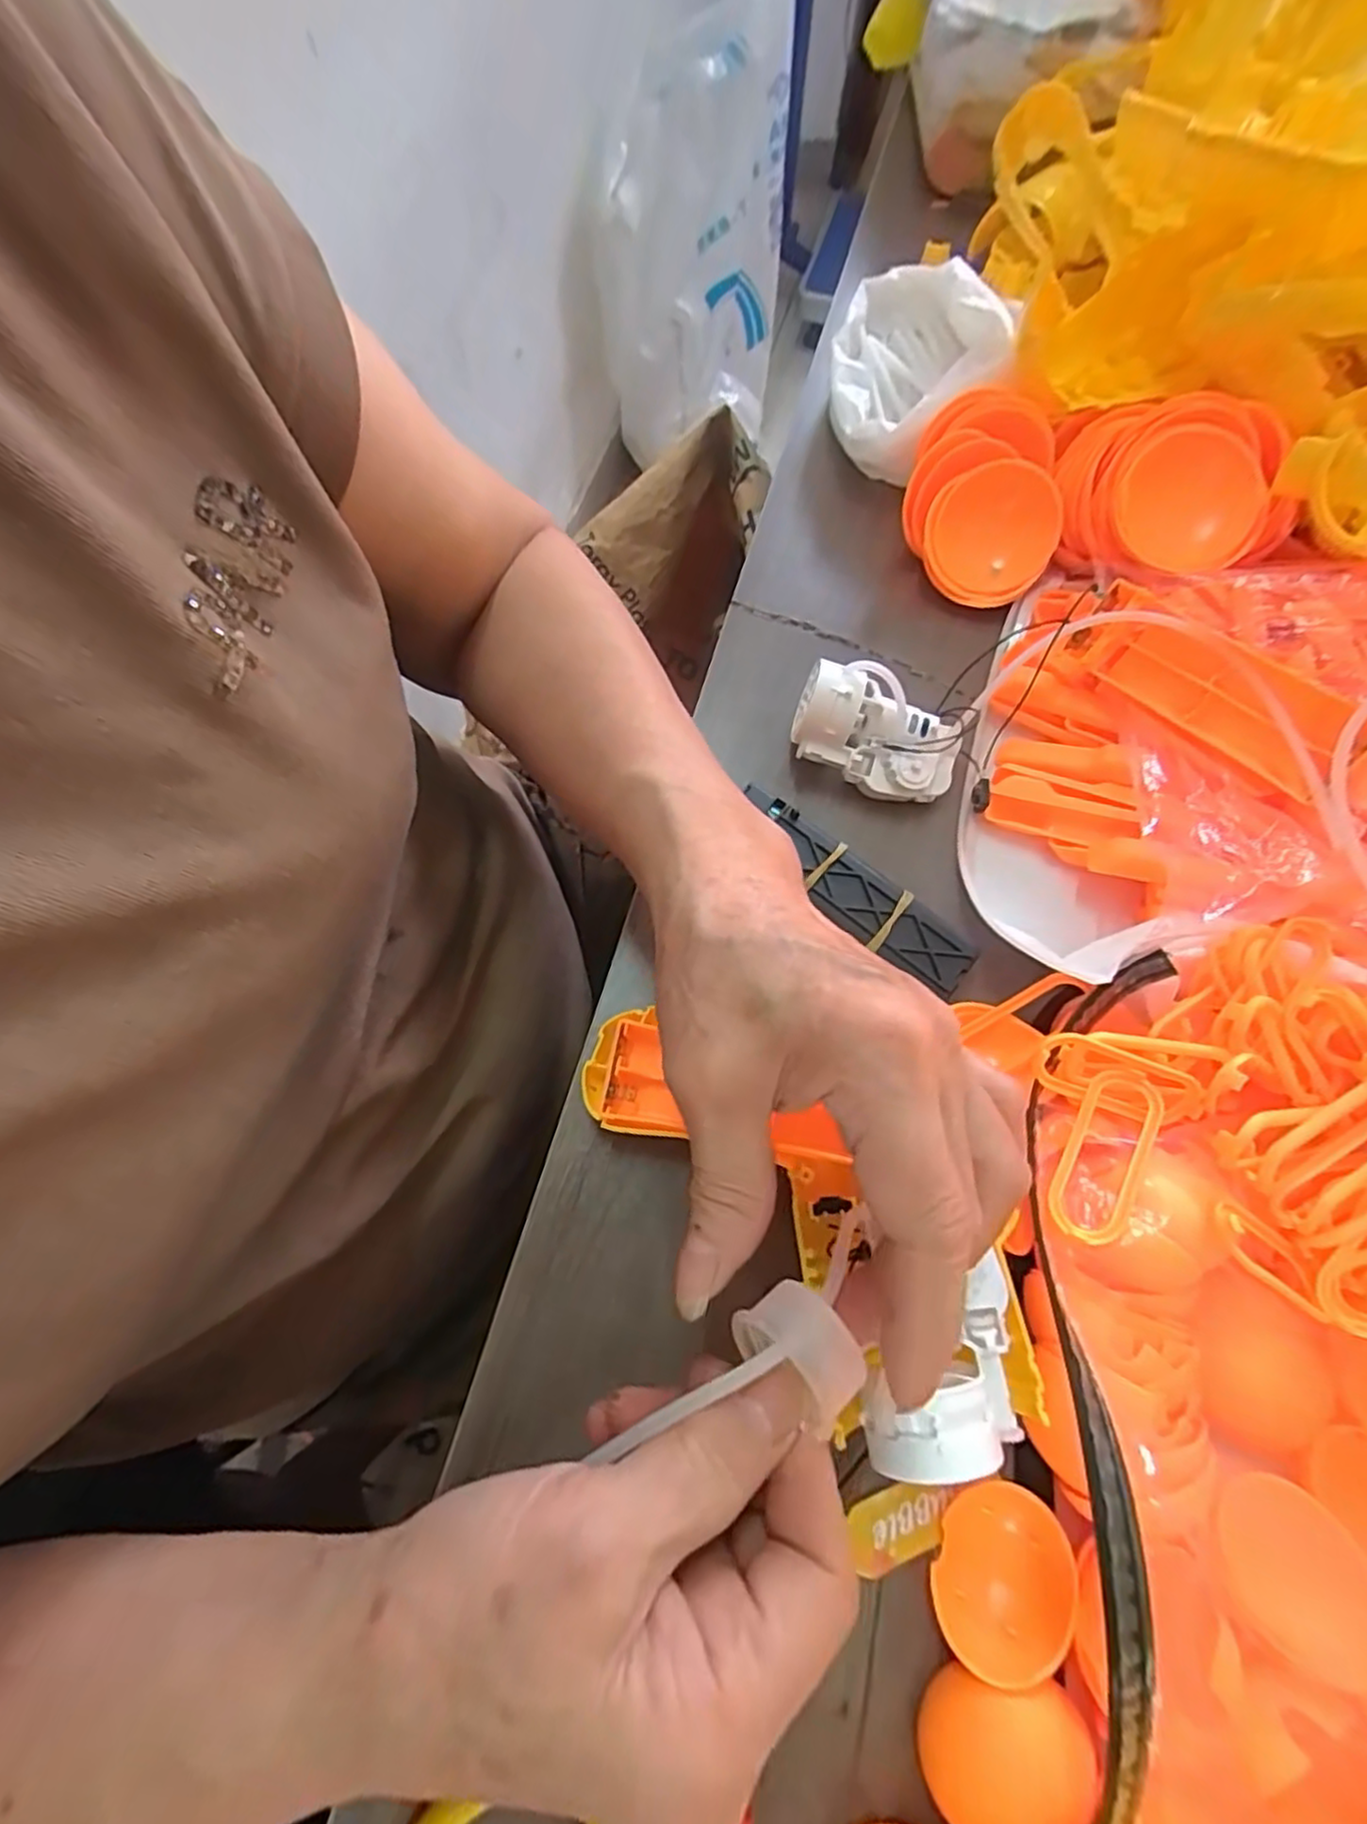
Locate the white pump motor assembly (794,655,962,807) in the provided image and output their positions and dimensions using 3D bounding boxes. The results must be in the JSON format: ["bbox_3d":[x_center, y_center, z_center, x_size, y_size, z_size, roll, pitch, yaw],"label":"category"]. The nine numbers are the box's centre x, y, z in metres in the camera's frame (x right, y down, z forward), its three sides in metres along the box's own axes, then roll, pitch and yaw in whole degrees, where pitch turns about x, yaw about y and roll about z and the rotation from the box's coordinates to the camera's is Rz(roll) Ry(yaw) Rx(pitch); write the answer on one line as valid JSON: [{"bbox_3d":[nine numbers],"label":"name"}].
[{"bbox_3d":[0.080,-0.072,0.296,0.070,0.044,0.034,23,69,9],"label":"white pump motor assembly"}]

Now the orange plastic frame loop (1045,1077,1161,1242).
[{"bbox_3d":[0.127,0.073,0.210,0.021,0.007,0.052,23,70,28],"label":"orange plastic frame loop"}]

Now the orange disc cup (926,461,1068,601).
[{"bbox_3d":[0.149,-0.183,0.335,0.058,0.005,0.058,3,105,9],"label":"orange disc cup"}]

